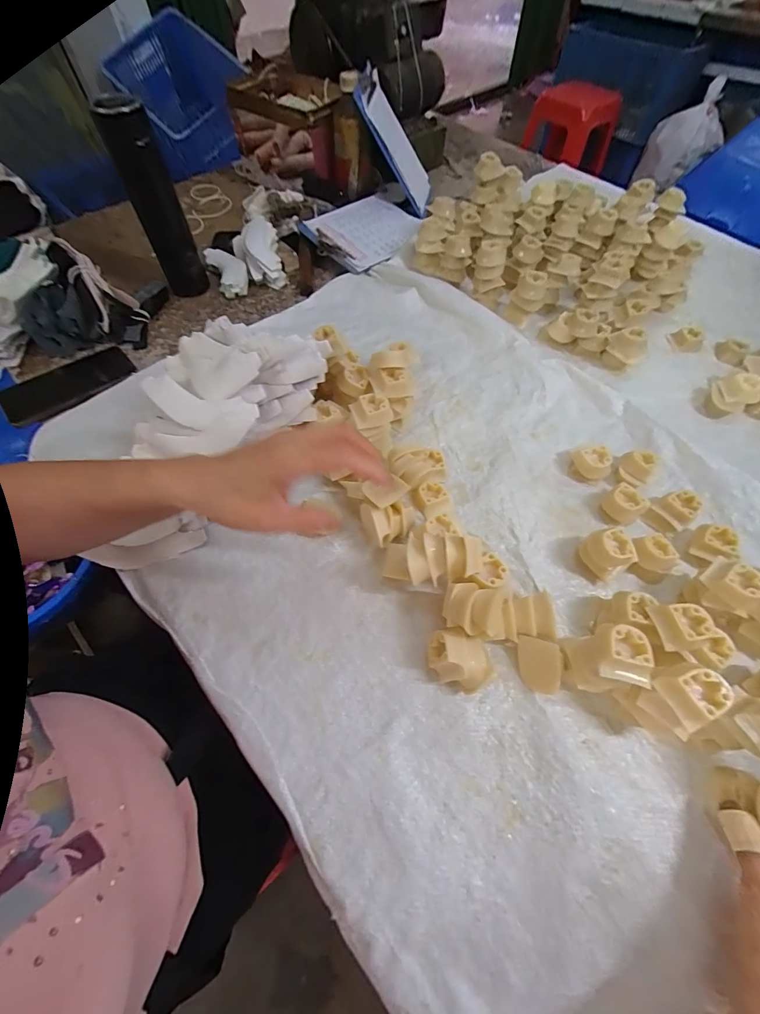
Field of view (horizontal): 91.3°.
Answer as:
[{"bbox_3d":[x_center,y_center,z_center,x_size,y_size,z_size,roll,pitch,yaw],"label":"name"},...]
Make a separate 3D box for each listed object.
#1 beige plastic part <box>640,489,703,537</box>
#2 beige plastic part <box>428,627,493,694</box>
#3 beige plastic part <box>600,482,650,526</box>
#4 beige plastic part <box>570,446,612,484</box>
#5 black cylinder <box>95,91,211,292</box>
[{"bbox_3d":[0.332,0.005,0.421,0.037,0.040,0.038,-34,66,-20],"label":"beige plastic part"},{"bbox_3d":[0.070,0.138,0.333,0.057,0.041,0.045,18,60,8],"label":"beige plastic part"},{"bbox_3d":[0.275,-0.001,0.420,0.033,0.029,0.039,-31,66,-19],"label":"beige plastic part"},{"bbox_3d":[0.255,-0.053,0.451,0.034,0.030,0.037,3,59,-1],"label":"beige plastic part"},{"bbox_3d":[-0.310,-0.418,0.525,0.062,0.219,0.060,-23,64,-12],"label":"black cylinder"}]

